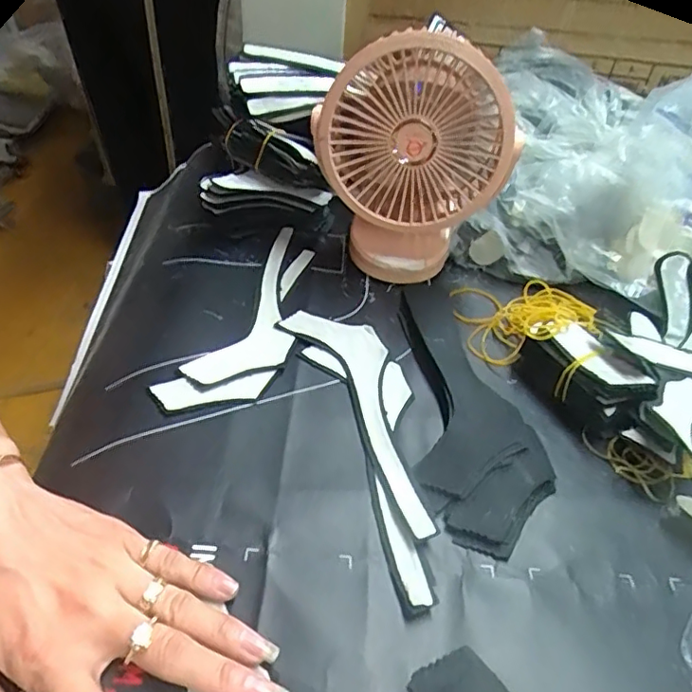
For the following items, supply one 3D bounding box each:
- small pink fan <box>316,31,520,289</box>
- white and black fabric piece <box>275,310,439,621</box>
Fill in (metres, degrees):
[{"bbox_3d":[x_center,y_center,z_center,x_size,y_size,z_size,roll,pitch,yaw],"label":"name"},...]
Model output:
[{"bbox_3d":[0.048,-0.134,0.420,0.136,0.168,0.070,12,44,8],"label":"small pink fan"},{"bbox_3d":[0.020,0.047,0.344,0.063,0.008,0.207,-14,46,-18],"label":"white and black fabric piece"}]

